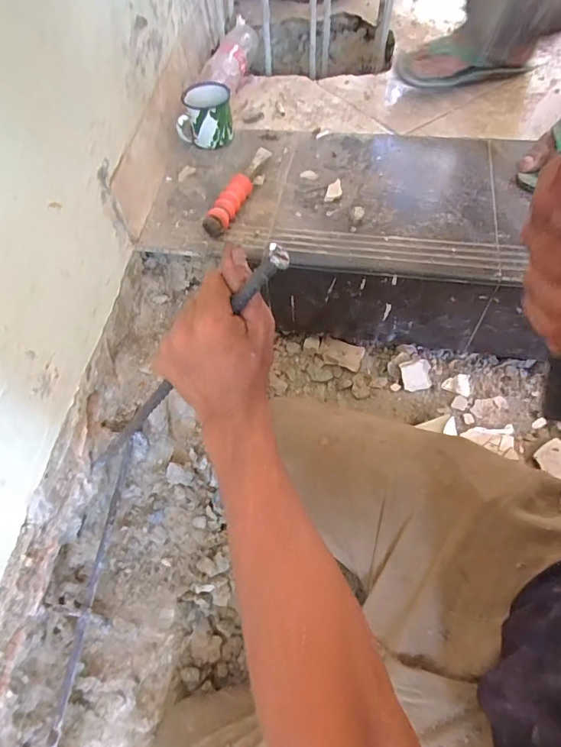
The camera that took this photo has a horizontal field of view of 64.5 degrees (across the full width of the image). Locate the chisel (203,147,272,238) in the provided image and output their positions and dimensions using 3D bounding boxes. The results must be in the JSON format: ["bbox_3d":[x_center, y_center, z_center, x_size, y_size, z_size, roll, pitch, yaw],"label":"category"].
[{"bbox_3d":[-0.059,-0.272,0.646,0.032,0.033,0.192,14,60,13],"label":"chisel"}]

